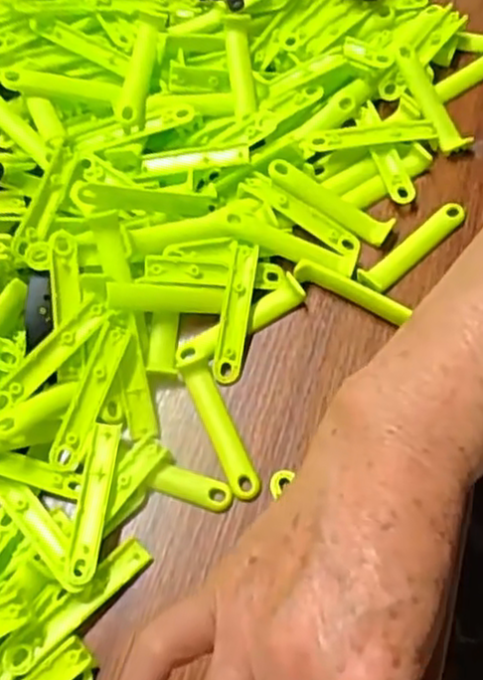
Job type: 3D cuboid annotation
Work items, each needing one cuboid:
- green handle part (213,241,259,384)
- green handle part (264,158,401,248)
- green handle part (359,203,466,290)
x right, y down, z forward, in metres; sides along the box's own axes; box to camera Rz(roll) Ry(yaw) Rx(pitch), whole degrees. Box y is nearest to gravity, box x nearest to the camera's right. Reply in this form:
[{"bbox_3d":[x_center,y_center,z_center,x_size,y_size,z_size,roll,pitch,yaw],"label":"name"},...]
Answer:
[{"bbox_3d":[-0.003,-0.016,0.385,0.015,0.005,0.076,7,78,6],"label":"green handle part"},{"bbox_3d":[0.050,-0.079,0.408,0.076,0.006,0.015,32,69,1],"label":"green handle part"},{"bbox_3d":[0.096,-0.052,0.401,0.076,0.007,0.015,-38,69,-15],"label":"green handle part"}]

